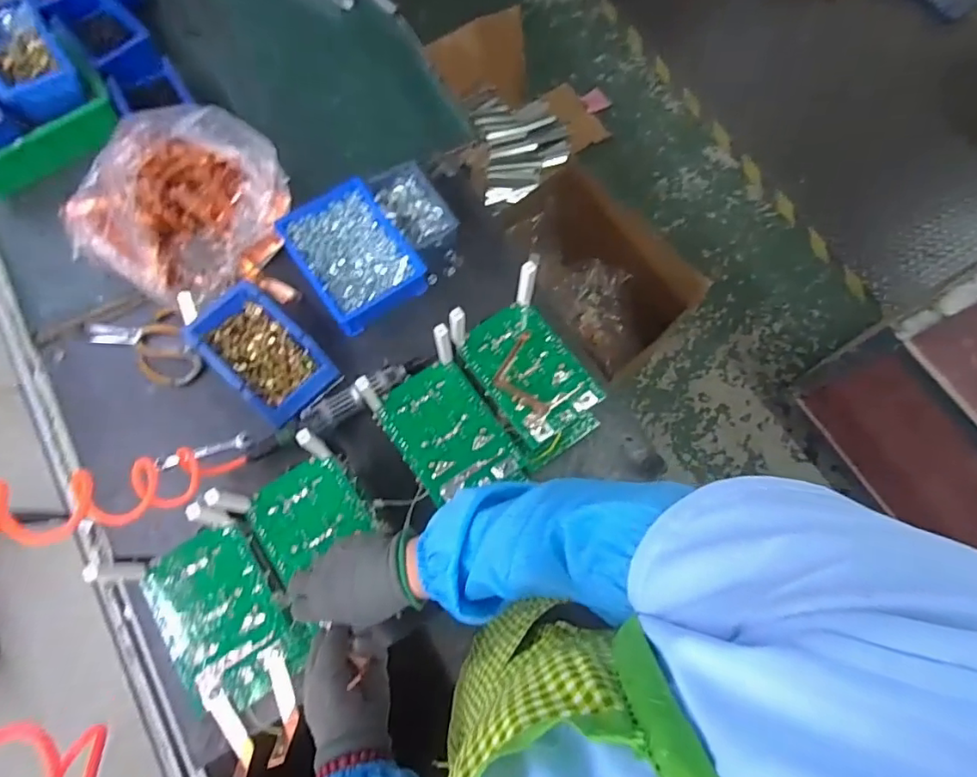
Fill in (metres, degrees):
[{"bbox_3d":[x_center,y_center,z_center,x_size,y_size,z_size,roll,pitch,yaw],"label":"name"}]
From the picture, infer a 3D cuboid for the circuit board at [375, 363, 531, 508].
[{"bbox_3d":[-0.046,0.053,0.648,0.113,0.012,0.167,-35,76,-12],"label":"circuit board"}]

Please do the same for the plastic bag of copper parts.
[{"bbox_3d":[-0.436,-0.263,0.783,0.230,0.174,0.245,22,73,6],"label":"plastic bag of copper parts"}]

